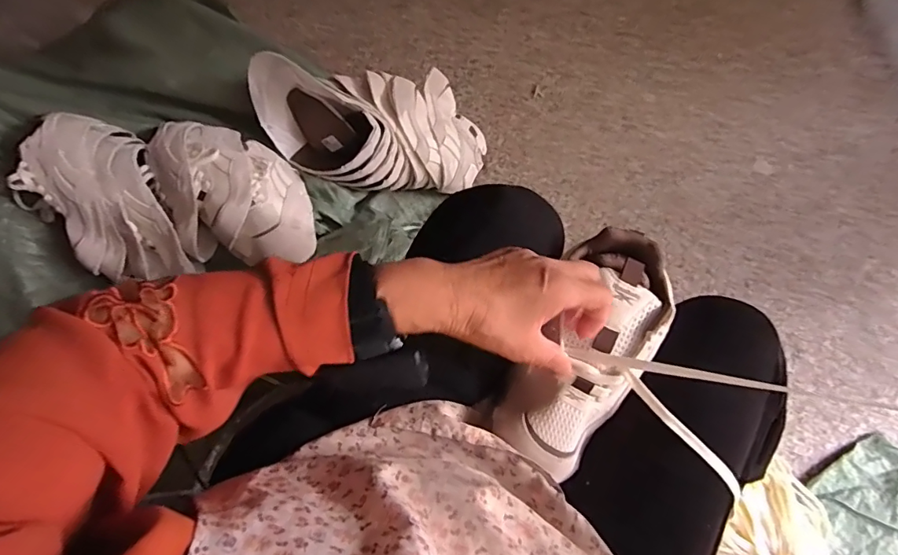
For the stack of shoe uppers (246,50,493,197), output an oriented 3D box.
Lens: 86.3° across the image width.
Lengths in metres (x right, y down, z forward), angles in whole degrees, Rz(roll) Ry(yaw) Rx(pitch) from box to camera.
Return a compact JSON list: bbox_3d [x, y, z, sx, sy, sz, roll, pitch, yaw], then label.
[{"bbox_3d":[-0.115,-0.243,0.774,0.385,0.142,0.179,8,71,-20],"label":"stack of shoe uppers"}]

